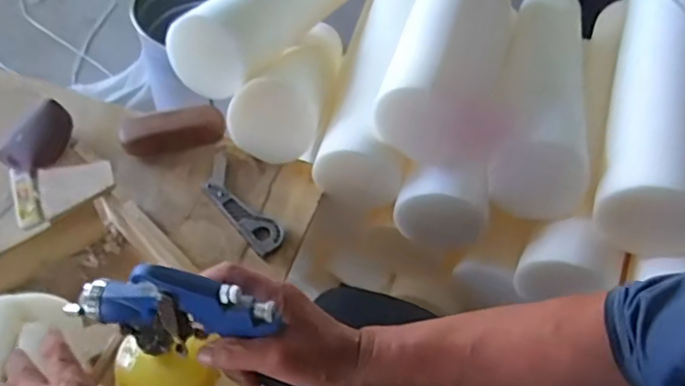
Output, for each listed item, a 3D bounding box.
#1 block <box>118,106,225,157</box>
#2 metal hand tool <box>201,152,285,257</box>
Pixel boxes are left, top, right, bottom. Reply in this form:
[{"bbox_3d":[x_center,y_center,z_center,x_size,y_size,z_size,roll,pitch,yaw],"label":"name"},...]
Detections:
[{"bbox_3d":[-0.267,-0.098,0.919,0.156,0.039,0.066,-9,55,-12],"label":"block"},{"bbox_3d":[-0.150,0.014,0.839,0.055,0.012,0.184,-29,61,-24],"label":"metal hand tool"}]

